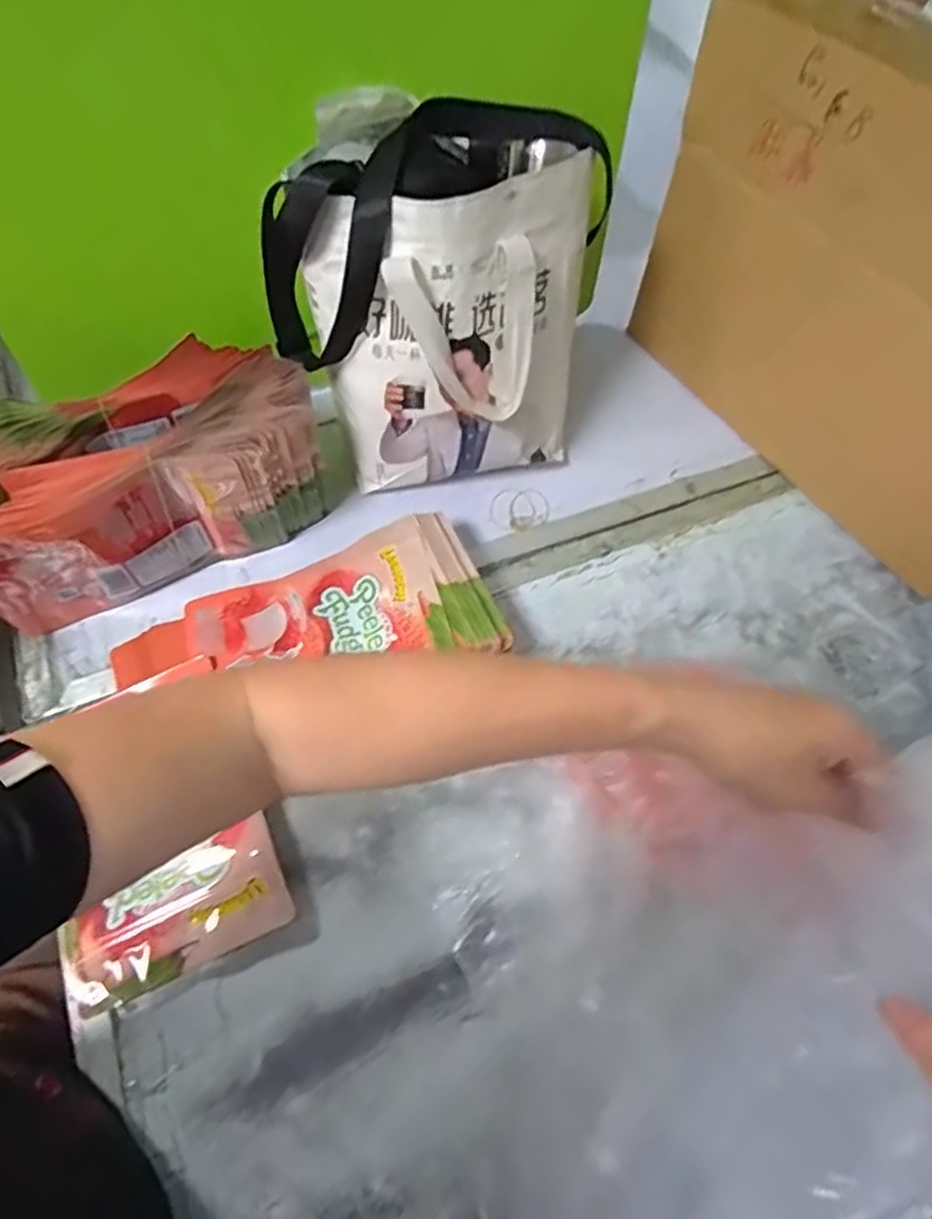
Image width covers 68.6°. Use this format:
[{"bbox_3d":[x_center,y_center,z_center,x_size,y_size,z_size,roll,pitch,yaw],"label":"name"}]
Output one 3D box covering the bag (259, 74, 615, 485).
[{"bbox_3d":[-0.026,-0.267,0.621,0.258,0.293,0.193,6,61,0],"label":"bag"}]

